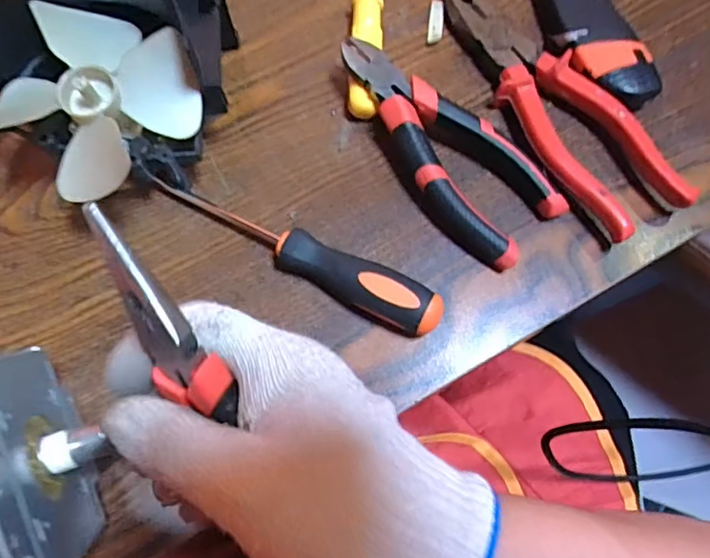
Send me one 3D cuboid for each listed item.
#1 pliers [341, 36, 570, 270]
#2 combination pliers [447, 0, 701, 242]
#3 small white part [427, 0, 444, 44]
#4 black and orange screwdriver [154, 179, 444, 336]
[{"bbox_3d":[0.047,-0.075,0.333,0.057,0.028,0.150,-44,80,-12],"label":"pliers"},{"bbox_3d":[0.120,-0.111,0.341,0.063,0.029,0.186,-30,78,-9],"label":"combination pliers"},{"bbox_3d":[0.053,-0.169,0.377,0.009,0.004,0.031,6,75,0],"label":"small white part"},{"bbox_3d":[-0.031,-0.019,0.317,0.171,0.028,0.031,28,76,6],"label":"black and orange screwdriver"}]

